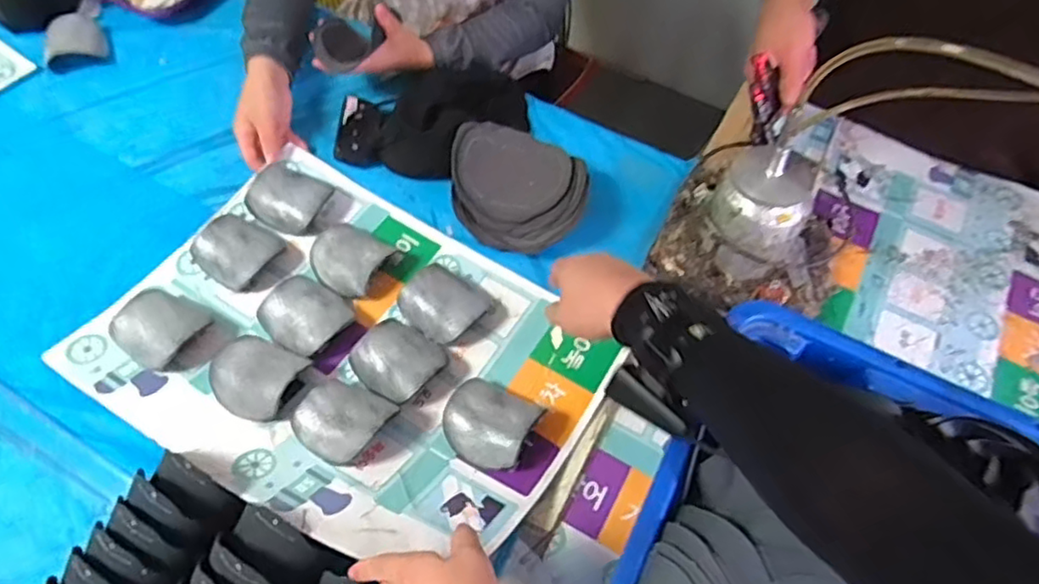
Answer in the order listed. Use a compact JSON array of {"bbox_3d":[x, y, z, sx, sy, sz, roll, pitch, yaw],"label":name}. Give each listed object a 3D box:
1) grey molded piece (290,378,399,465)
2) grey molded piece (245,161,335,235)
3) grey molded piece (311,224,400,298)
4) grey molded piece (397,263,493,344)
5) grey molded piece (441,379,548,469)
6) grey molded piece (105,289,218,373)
[{"bbox_3d":[-0.179,0.127,0.657,0.085,0.040,0.080,31,61,14],"label":"grey molded piece"},{"bbox_3d":[-0.288,-0.125,0.823,0.076,0.049,0.091,28,62,12],"label":"grey molded piece"},{"bbox_3d":[-0.203,-0.038,0.775,0.098,0.046,0.100,21,61,8],"label":"grey molded piece"},{"bbox_3d":[-0.084,0.012,0.760,0.093,0.038,0.087,35,64,16],"label":"grey molded piece"},{"bbox_3d":[-0.036,0.132,0.669,0.100,0.042,0.088,24,60,11],"label":"grey molded piece"},{"bbox_3d":[-0.395,0.040,0.720,0.090,0.044,0.080,30,62,13],"label":"grey molded piece"}]

